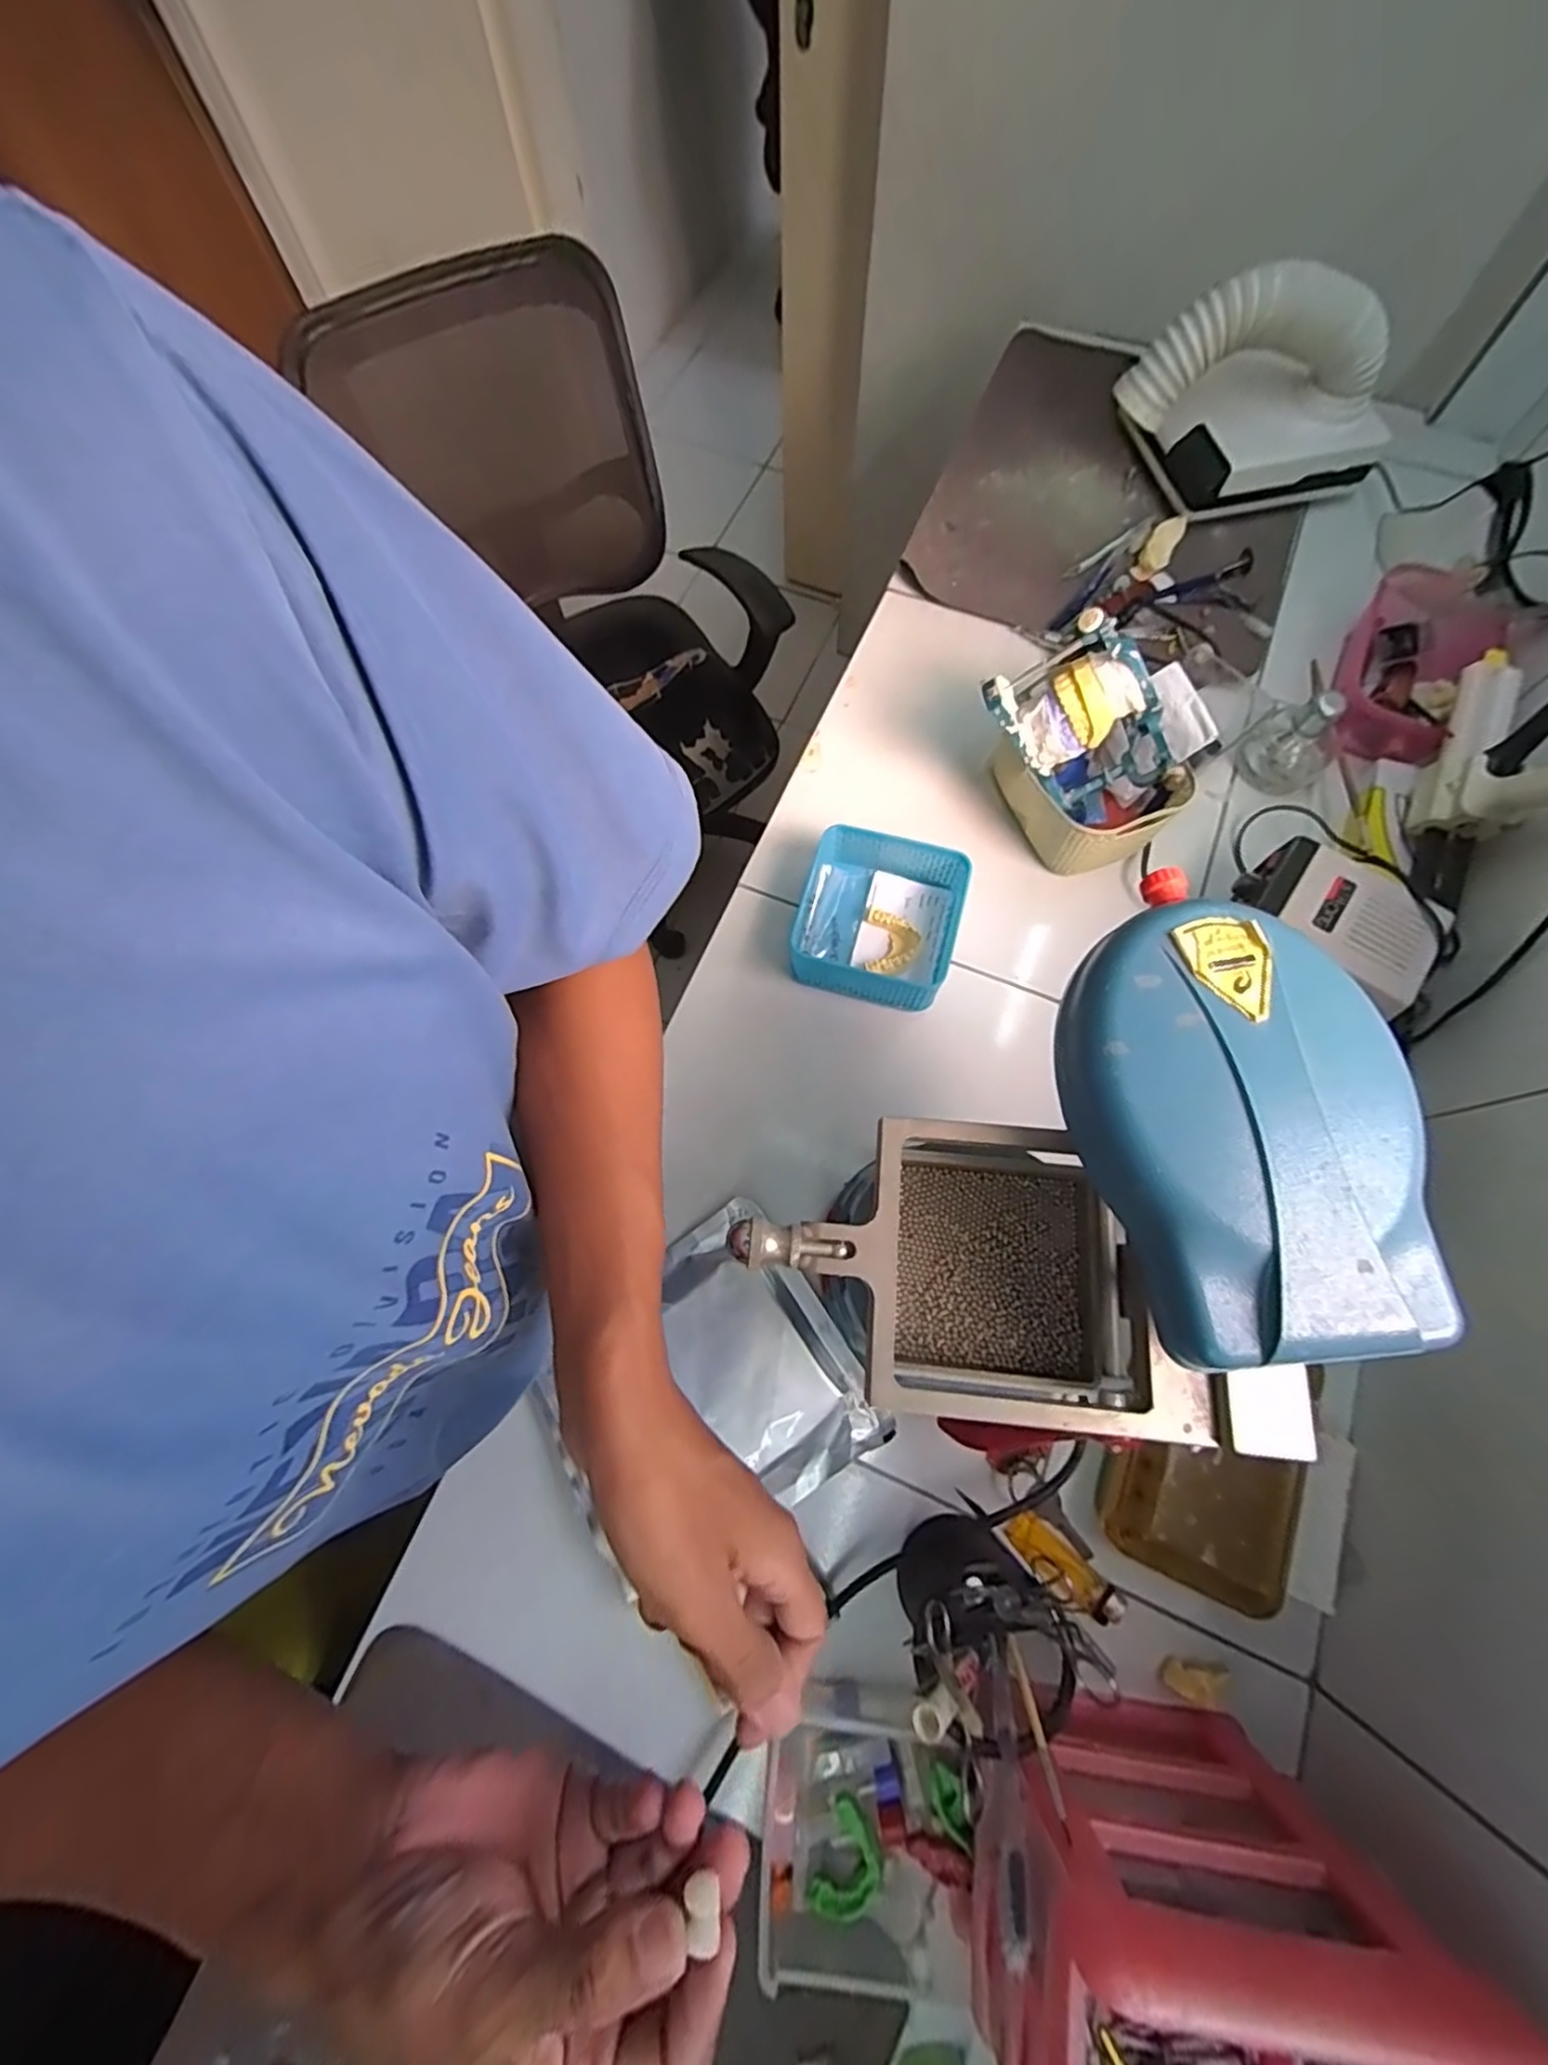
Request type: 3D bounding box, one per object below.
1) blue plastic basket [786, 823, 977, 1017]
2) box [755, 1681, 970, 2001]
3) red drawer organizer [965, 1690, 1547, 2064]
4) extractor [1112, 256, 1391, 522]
[{"bbox_3d":[0.092,-0.097,0.605,0.136,0.063,0.132,14,73,6],"label":"blue plastic basket"},{"bbox_3d":[0.055,0.485,0.419,0.119,0.056,0.129,5,72,3],"label":"box"},{"bbox_3d":[0.195,0.451,0.324,0.172,0.193,0.124,5,72,3],"label":"red drawer organizer"},{"bbox_3d":[0.491,-0.637,0.697,0.268,0.172,0.119,-14,72,-3],"label":"extractor"}]

